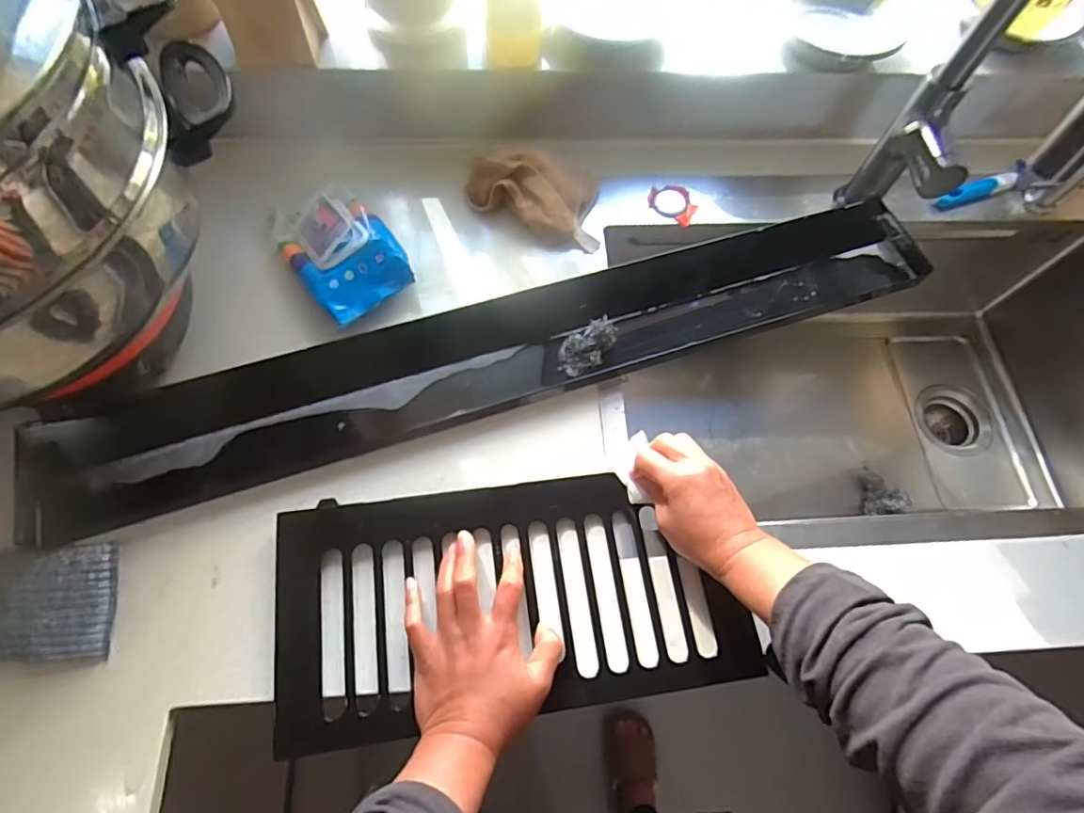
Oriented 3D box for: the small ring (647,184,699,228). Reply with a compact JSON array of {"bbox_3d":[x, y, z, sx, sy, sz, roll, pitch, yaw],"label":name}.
[{"bbox_3d":[0.157,-0.243,0.666,0.059,0.008,0.053,34,70,11],"label":"small ring"}]

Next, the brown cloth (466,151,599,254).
[{"bbox_3d":[-0.010,-0.232,0.627,0.148,0.043,0.106,0,67,-3],"label":"brown cloth"}]

